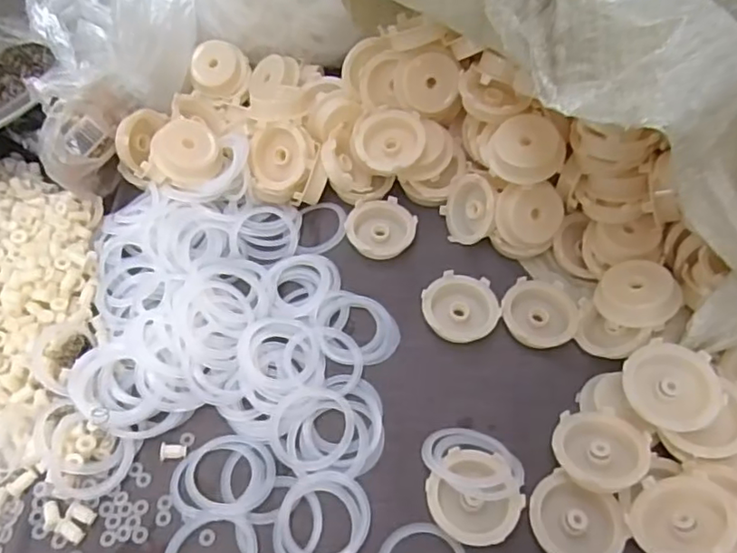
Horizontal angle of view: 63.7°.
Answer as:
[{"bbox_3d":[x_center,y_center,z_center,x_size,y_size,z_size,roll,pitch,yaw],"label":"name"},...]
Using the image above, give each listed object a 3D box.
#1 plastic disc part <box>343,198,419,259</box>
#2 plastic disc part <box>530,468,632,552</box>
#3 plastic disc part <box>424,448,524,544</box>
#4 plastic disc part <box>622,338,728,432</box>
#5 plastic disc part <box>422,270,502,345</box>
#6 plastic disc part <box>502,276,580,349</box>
[{"bbox_3d":[0.010,-0.038,0.474,0.053,0.016,0.051,7,54,6],"label":"plastic disc part"},{"bbox_3d":[0.121,0.143,0.344,0.052,0.009,0.048,0,54,0],"label":"plastic disc part"},{"bbox_3d":[0.063,0.132,0.354,0.052,0.014,0.052,33,61,22],"label":"plastic disc part"},{"bbox_3d":[0.183,0.065,0.355,0.051,0.014,0.053,1,55,-1],"label":"plastic disc part"},{"bbox_3d":[0.067,0.023,0.432,0.054,0.016,0.051,0,54,0],"label":"plastic disc part"},{"bbox_3d":[0.125,0.027,0.431,0.053,0.014,0.051,7,54,6],"label":"plastic disc part"}]

